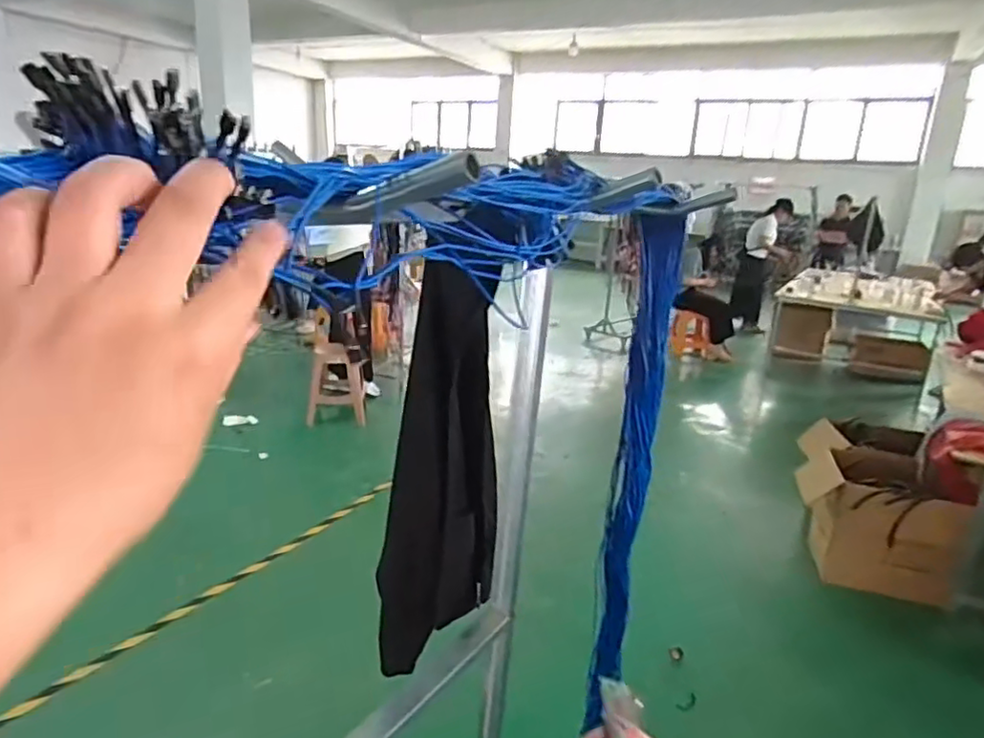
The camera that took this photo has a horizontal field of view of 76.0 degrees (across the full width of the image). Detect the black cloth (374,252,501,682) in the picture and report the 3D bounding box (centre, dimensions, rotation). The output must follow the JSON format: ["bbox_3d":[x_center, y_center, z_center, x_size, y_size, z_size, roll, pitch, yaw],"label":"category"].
[{"bbox_3d":[-0.112,0.234,1.310,0.236,0.765,0.180,1,18,-8],"label":"black cloth"}]

